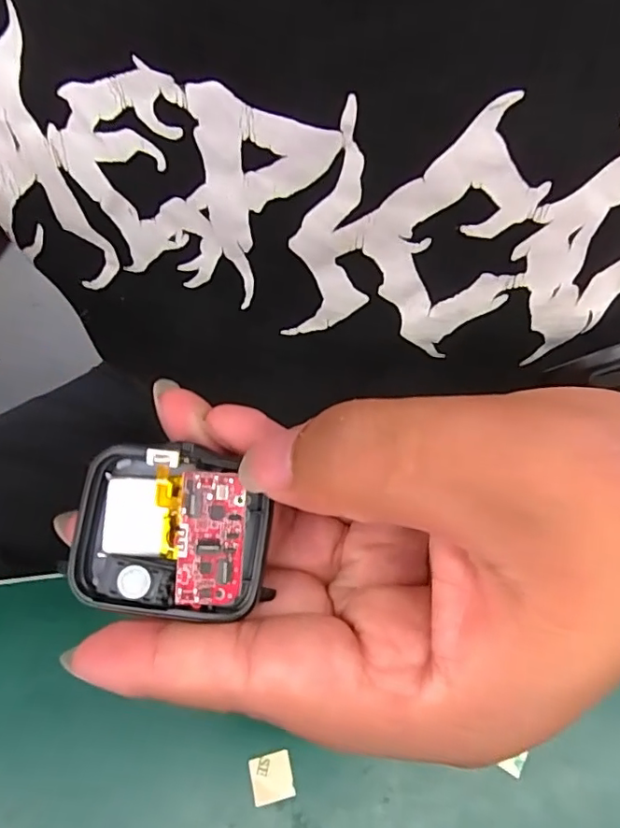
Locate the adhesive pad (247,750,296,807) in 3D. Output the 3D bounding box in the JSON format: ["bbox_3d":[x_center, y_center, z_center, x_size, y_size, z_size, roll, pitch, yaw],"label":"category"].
[{"bbox_3d":[-0.015,0.137,0.207,0.016,0.004,0.015,-12,59,-6],"label":"adhesive pad"}]

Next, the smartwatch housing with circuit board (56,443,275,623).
[{"bbox_3d":[-0.033,0.027,0.124,0.043,0.011,0.036,4,83,2],"label":"smartwatch housing with circuit board"}]

